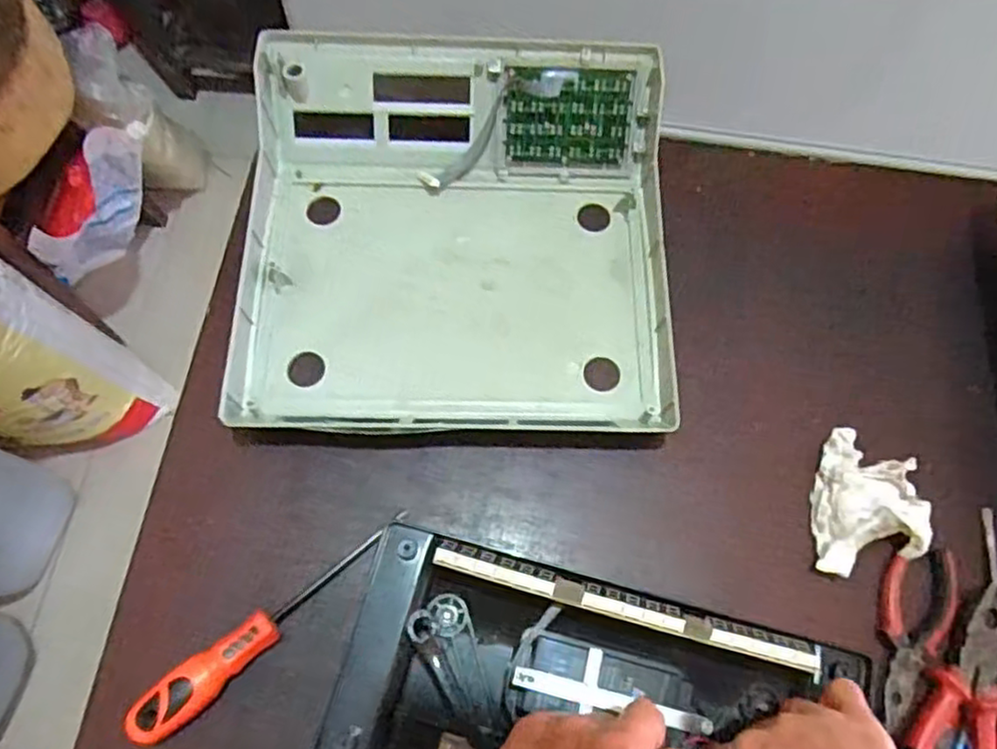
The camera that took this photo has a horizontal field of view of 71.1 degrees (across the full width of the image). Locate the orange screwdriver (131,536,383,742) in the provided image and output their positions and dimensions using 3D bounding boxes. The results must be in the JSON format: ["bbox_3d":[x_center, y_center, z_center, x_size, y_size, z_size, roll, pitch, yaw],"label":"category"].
[{"bbox_3d":[-0.162,0.177,0.483,0.192,0.026,0.032,-38,76,-15],"label":"orange screwdriver"}]

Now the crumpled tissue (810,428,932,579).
[{"bbox_3d":[0.284,0.104,0.524,0.082,0.030,0.105,17,70,3],"label":"crumpled tissue"}]

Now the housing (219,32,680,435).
[{"bbox_3d":[-0.035,-0.120,0.580,0.338,0.072,0.334,1,70,-2],"label":"housing"}]

